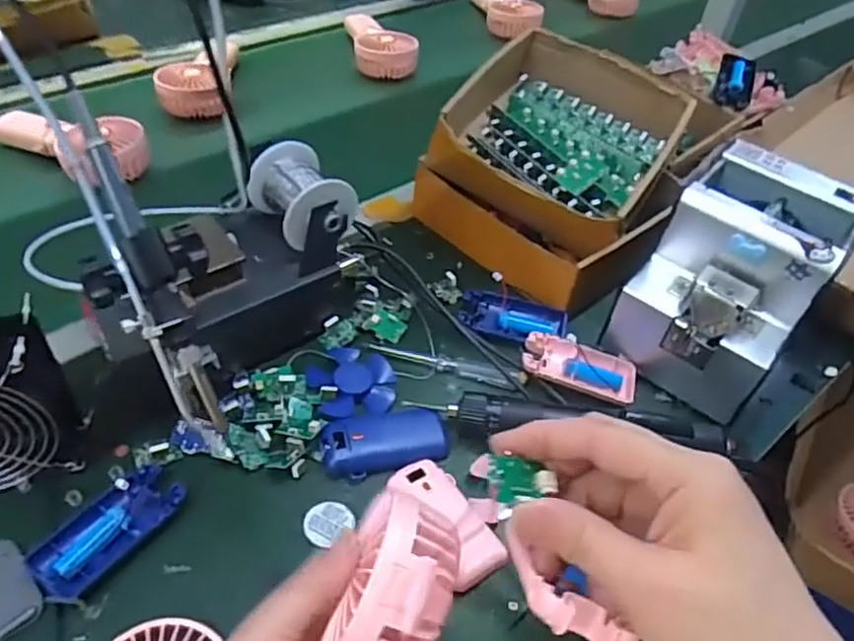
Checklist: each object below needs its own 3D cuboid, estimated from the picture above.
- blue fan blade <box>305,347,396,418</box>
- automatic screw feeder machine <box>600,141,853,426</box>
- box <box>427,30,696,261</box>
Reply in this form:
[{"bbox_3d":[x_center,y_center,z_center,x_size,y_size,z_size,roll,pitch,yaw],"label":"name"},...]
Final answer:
[{"bbox_3d":[-0.063,0.047,0.539,0.070,0.011,0.073,3,46,-3],"label":"blue fan blade"},{"bbox_3d":[0.262,-0.035,0.561,0.127,0.148,0.171,36,52,26],"label":"automatic screw feeder machine"},{"bbox_3d":[0.124,-0.190,0.664,0.231,0.088,0.204,27,49,19],"label":"box"}]

